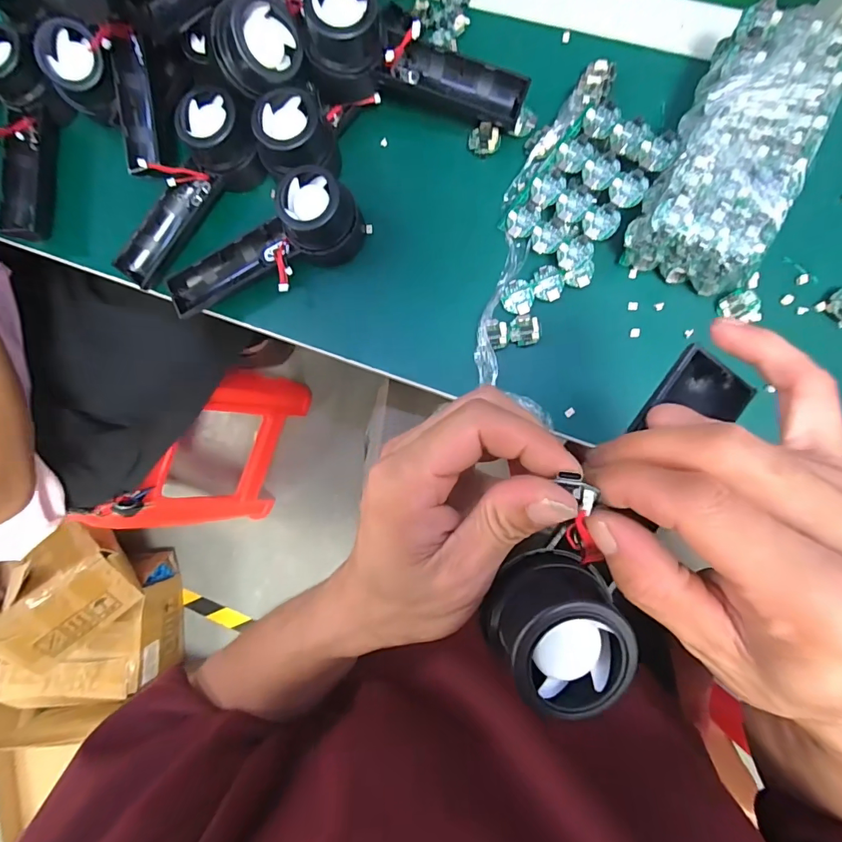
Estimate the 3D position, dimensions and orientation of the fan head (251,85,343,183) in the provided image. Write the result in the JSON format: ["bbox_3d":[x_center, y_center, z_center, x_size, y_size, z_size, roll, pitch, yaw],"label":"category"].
[{"bbox_3d":[-0.096,-0.216,0.333,0.057,0.049,0.052,-7,88,7],"label":"fan head"}]

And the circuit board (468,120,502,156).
[{"bbox_3d":[0.050,-0.221,0.339,0.024,0.006,0.023,-4,89,7],"label":"circuit board"}]

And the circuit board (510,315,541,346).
[{"bbox_3d":[0.078,-0.068,0.325,0.022,0.006,0.022,-5,89,7],"label":"circuit board"}]

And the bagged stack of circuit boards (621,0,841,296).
[{"bbox_3d":[0.215,-0.181,0.297,0.086,0.046,0.171,25,92,7],"label":"bagged stack of circuit boards"}]

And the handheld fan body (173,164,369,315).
[{"bbox_3d":[-0.121,-0.127,0.334,0.164,0.049,0.058,-28,86,6],"label":"handheld fan body"}]

